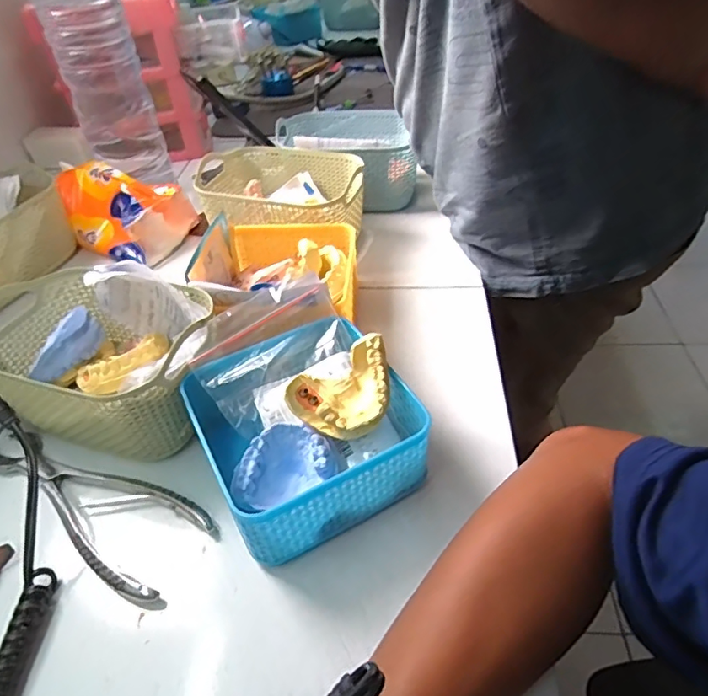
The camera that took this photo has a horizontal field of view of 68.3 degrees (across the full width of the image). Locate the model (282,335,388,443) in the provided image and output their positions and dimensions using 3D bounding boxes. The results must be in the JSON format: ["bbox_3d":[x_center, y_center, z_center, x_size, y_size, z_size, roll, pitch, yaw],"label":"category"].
[{"bbox_3d":[-0.006,0.030,0.341,0.069,0.026,0.058,-23,75,-2],"label":"model"}]

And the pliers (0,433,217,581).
[{"bbox_3d":[-0.184,0.101,0.361,0.187,0.012,0.054,18,48,23],"label":"pliers"}]

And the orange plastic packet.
[{"bbox_3d":[-0.273,-0.166,0.607,0.156,0.074,0.097,19,48,23],"label":"orange plastic packet"}]

